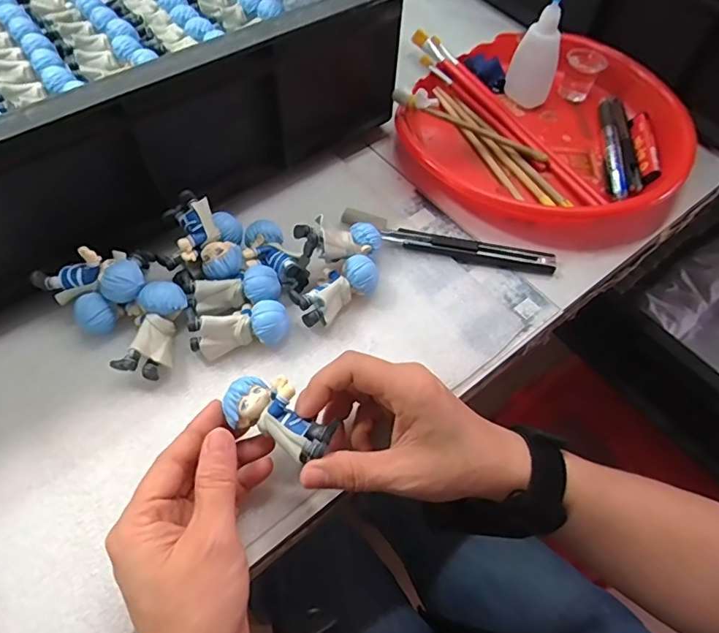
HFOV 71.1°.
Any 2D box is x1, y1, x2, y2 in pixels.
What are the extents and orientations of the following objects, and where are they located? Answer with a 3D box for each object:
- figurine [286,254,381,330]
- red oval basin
[{"bbox_3d":[-0.017,-0.019,0.349,0.063,0.026,0.032,-39,67,-24],"label":"figurine"},{"bbox_3d":[0.167,-0.169,0.448,0.248,0.040,0.243,-38,66,-23],"label":"red oval basin"}]

